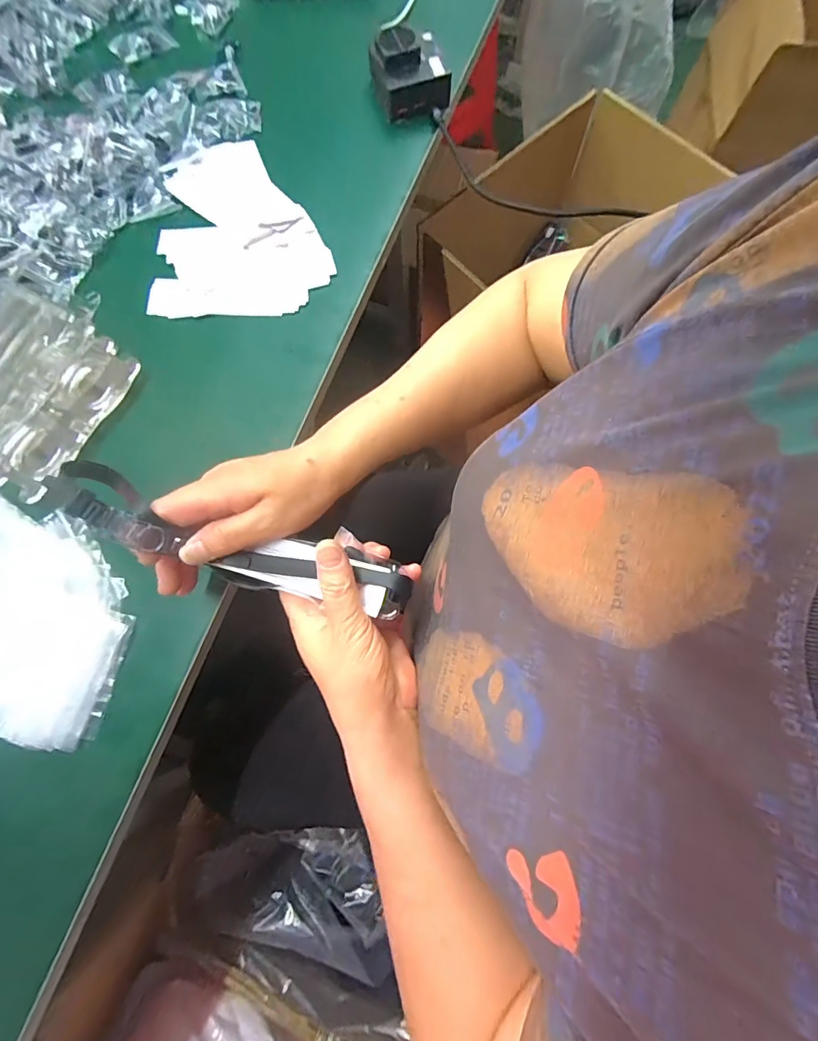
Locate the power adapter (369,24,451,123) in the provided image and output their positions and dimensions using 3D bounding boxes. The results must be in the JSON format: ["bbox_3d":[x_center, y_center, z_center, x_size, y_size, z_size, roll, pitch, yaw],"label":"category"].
[{"bbox_3d":[0.001,-0.474,0.471,0.079,0.046,0.071,-12,77,-2],"label":"power adapter"}]

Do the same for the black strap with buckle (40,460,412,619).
[{"bbox_3d":[-0.110,0.017,0.298,0.223,0.061,0.047,18,77,-9],"label":"black strap with buckle"}]

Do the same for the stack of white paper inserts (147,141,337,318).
[{"bbox_3d":[-0.168,-0.306,0.457,0.173,0.012,0.209,-1,76,1],"label":"stack of white paper inserts"}]

